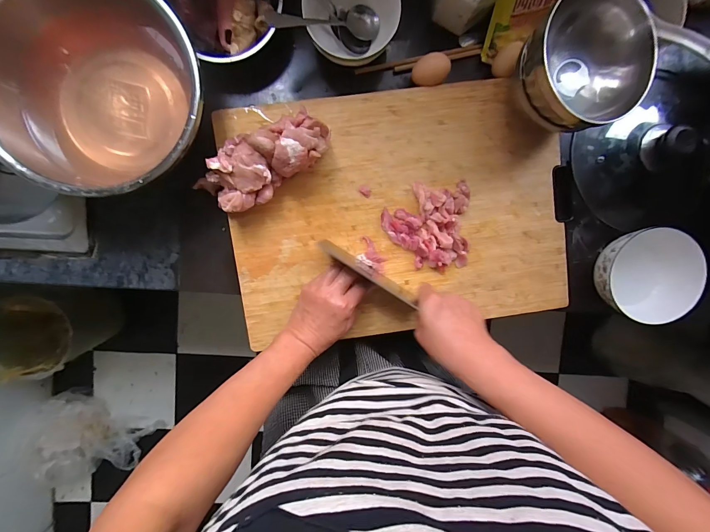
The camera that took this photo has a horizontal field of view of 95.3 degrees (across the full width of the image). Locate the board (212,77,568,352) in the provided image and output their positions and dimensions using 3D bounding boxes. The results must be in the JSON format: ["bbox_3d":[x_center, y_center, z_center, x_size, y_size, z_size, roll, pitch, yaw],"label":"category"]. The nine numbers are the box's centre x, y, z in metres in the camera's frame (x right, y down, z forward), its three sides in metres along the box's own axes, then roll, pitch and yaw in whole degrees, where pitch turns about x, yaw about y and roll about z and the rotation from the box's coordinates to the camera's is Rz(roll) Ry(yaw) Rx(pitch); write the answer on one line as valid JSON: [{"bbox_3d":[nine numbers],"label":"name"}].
[{"bbox_3d":[0.066,-0.078,0.473,0.484,0.015,0.342,-7,95,-1],"label":"board"}]

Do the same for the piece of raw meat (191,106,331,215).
[{"bbox_3d":[-0.119,-0.139,0.432,0.182,0.071,0.082,-37,95,1],"label":"piece of raw meat"}]

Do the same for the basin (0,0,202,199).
[{"bbox_3d":[-0.306,-0.210,0.407,0.240,0.116,0.239,0,95,-2],"label":"basin"}]

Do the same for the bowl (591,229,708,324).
[{"bbox_3d":[0.421,0.012,0.472,0.131,0.056,0.125,0,95,-2],"label":"bowl"}]

